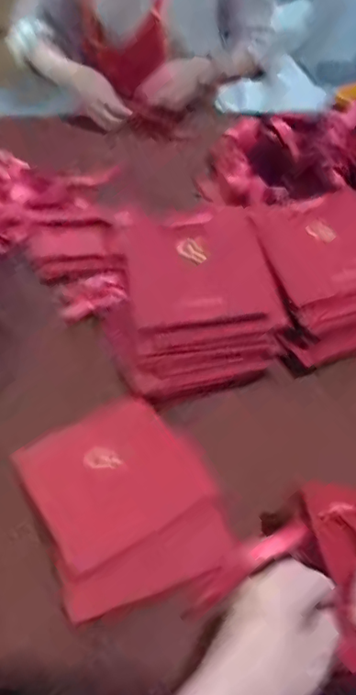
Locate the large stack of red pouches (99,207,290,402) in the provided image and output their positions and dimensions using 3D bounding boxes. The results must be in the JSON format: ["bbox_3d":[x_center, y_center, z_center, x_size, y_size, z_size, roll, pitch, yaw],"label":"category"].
[{"bbox_3d":[0.016,-0.053,0.590,0.181,0.106,0.172,-7,47,-8],"label":"large stack of red pouches"}]

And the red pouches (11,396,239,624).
[{"bbox_3d":[-0.047,0.131,0.485,0.151,0.014,0.175,-24,56,-16],"label":"red pouches"}]

